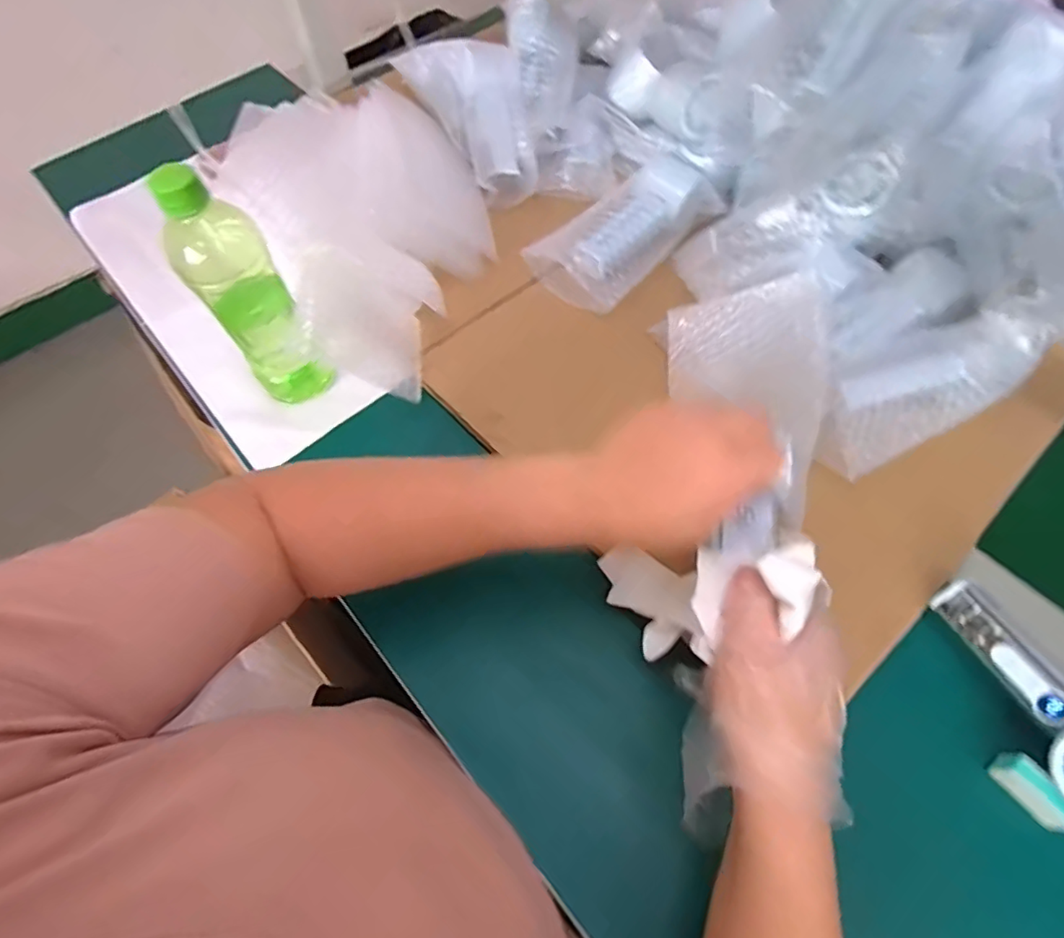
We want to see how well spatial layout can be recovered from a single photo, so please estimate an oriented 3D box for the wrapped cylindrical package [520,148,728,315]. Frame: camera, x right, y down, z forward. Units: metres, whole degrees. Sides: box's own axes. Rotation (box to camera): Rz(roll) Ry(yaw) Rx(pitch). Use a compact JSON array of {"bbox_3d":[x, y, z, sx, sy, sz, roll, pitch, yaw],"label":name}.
[{"bbox_3d":[0.101,-0.243,0.585,0.193,0.053,0.098,-37,66,-18],"label":"wrapped cylindrical package"}]

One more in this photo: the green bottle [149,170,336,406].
[{"bbox_3d":[-0.214,-0.123,0.446,0.063,0.207,0.076,-32,65,-16],"label":"green bottle"}]

